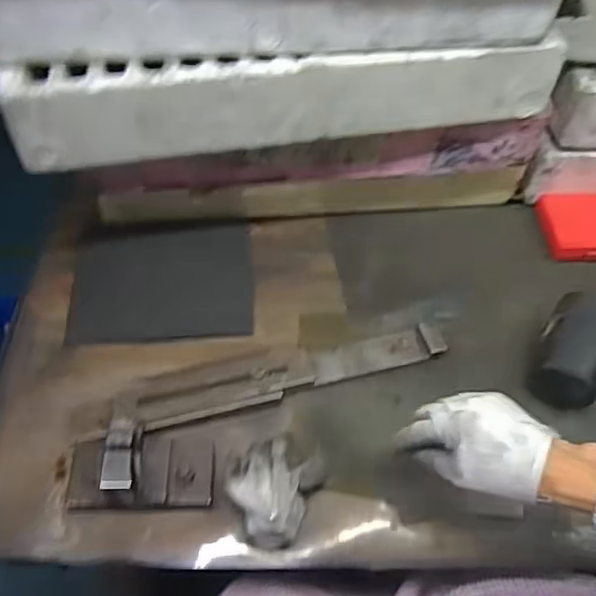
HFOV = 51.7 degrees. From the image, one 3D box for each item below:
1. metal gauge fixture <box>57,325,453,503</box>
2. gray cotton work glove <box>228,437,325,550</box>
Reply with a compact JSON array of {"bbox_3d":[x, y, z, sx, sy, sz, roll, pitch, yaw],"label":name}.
[{"bbox_3d":[-0.020,0.102,0.602,0.401,0.073,0.132,-13,55,-14],"label":"metal gauge fixture"},{"bbox_3d":[-0.024,0.171,0.550,0.071,0.052,0.085,24,55,13],"label":"gray cotton work glove"}]

